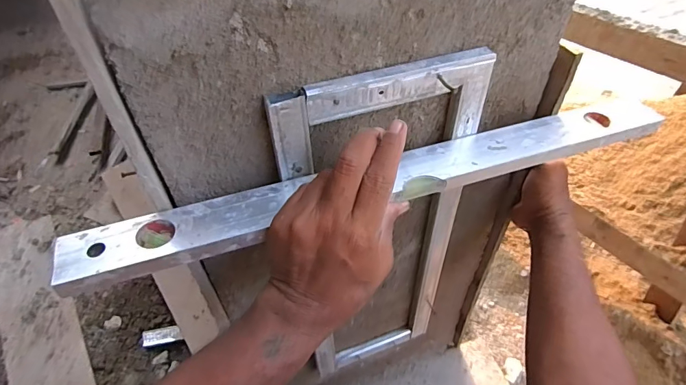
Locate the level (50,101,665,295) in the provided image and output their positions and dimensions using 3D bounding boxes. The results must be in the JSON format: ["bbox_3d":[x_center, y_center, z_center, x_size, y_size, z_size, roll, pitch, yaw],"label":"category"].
[{"bbox_3d":[0.057,-0.014,0.386,0.573,0.020,0.053,-14,47,-14],"label":"level"}]

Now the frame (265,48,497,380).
[{"bbox_3d":[0.044,0.087,0.530,0.206,0.530,0.022,-17,48,-14],"label":"frame"}]

